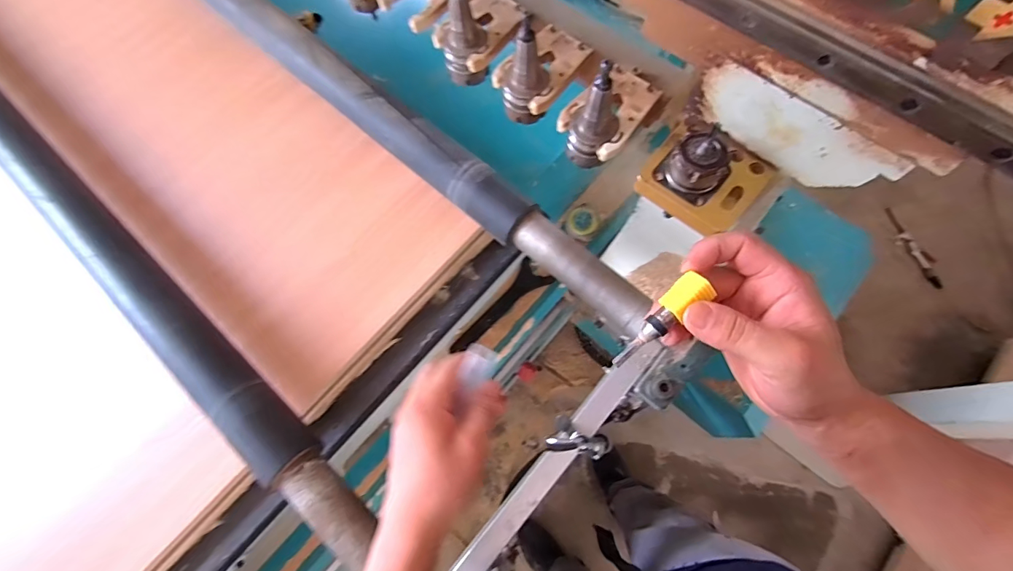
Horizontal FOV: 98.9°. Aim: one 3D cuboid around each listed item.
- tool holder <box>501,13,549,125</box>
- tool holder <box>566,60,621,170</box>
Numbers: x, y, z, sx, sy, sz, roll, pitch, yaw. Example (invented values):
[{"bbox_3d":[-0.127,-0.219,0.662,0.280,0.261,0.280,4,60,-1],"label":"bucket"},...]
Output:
[{"bbox_3d":[0.020,-0.213,0.437,0.050,0.103,0.049,4,71,3],"label":"tool holder"},{"bbox_3d":[0.085,-0.160,0.412,0.044,0.111,0.041,-1,71,2],"label":"tool holder"}]

